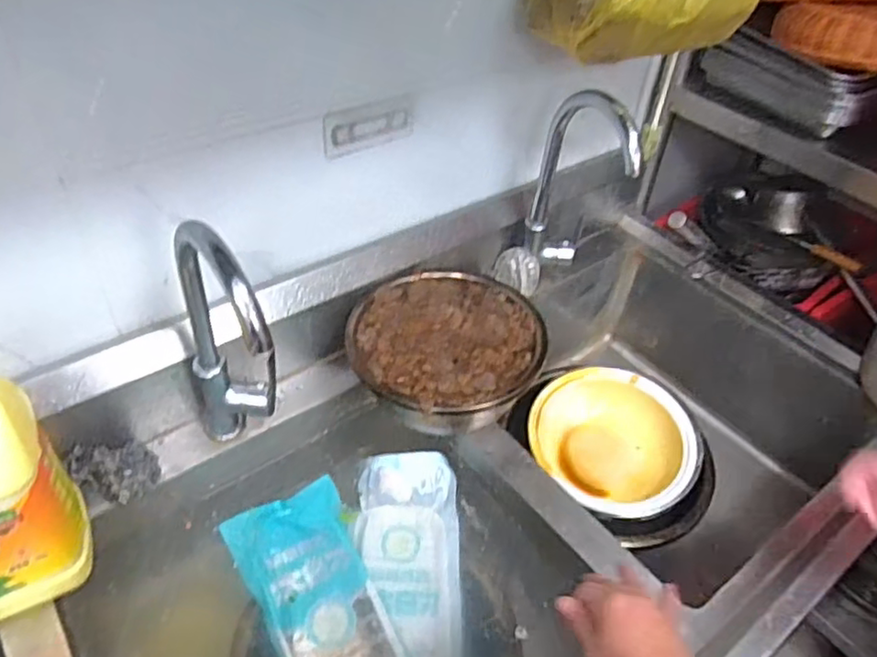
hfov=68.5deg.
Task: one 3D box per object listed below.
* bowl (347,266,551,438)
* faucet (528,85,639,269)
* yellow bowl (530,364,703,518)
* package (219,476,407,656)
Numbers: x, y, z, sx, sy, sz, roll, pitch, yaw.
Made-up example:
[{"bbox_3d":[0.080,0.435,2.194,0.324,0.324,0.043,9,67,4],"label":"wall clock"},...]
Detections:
[{"bbox_3d":[0.012,0.032,0.923,0.268,0.081,0.261,2,43,-2],"label":"bowl"},{"bbox_3d":[0.207,-0.195,0.977,0.090,0.311,0.196,-3,43,-7],"label":"faucet"},{"bbox_3d":[0.287,0.199,1.087,0.271,0.125,0.235,12,43,8],"label":"yellow bowl"},{"bbox_3d":[-0.140,0.380,0.806,0.154,0.054,0.386,-17,47,-22],"label":"package"}]

